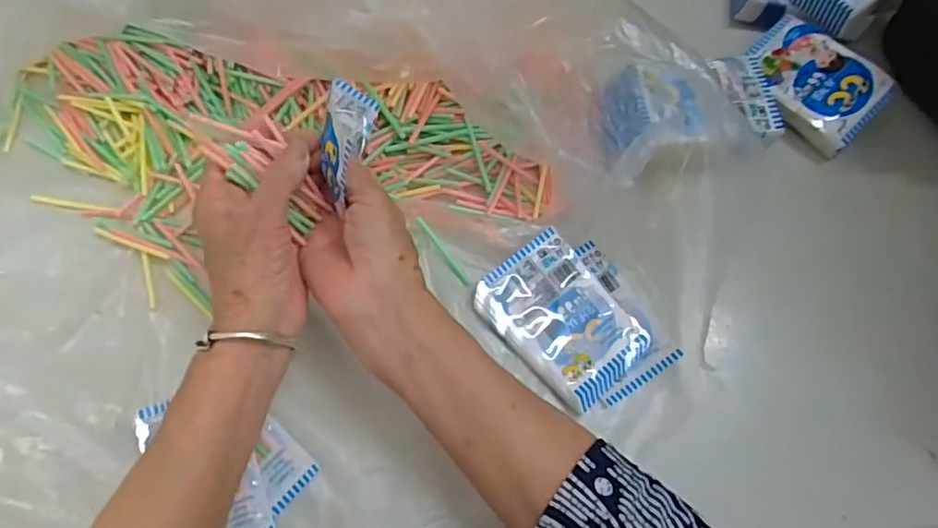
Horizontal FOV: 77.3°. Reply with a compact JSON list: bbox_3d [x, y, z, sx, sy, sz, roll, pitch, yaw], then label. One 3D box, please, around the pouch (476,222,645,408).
[{"bbox_3d":[0.066,0.037,0.410,0.077,0.010,0.111,-41,77,-13],"label":"pouch"}]

